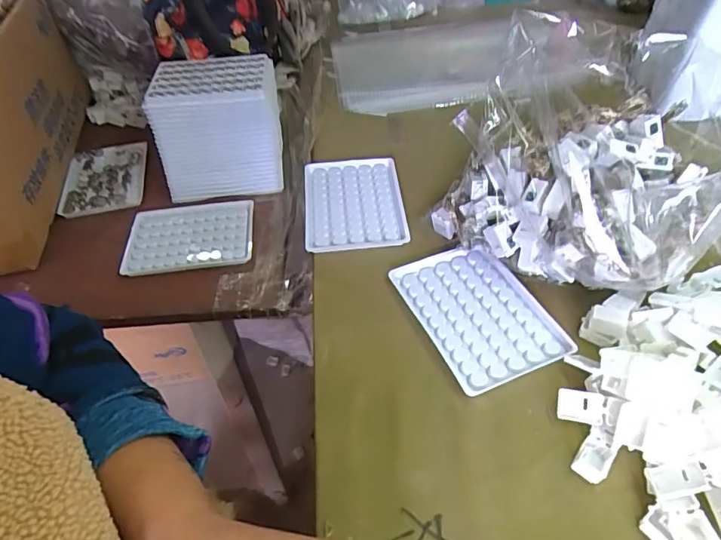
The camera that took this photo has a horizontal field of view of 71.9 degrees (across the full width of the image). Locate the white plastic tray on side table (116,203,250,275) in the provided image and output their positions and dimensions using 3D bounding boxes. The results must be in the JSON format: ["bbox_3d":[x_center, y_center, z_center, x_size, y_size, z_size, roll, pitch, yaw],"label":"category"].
[{"bbox_3d":[-0.181,-0.034,0.527,0.127,0.014,0.094,-8,46,-1],"label":"white plastic tray on side table"}]

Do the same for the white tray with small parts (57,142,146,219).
[{"bbox_3d":[-0.310,-0.109,0.602,0.087,0.018,0.125,-13,47,-5],"label":"white tray with small parts"}]

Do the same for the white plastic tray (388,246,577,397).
[{"bbox_3d":[0.092,0.030,0.390,0.090,0.008,0.125,-20,48,-12],"label":"white plastic tray"}]

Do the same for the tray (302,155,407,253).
[{"bbox_3d":[-0.007,-0.067,0.487,0.094,0.015,0.121,-7,46,0],"label":"tray"}]

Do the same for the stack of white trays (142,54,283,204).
[{"bbox_3d":[-0.154,-0.163,0.563,0.137,0.113,0.108,-7,46,1],"label":"stack of white trays"}]

